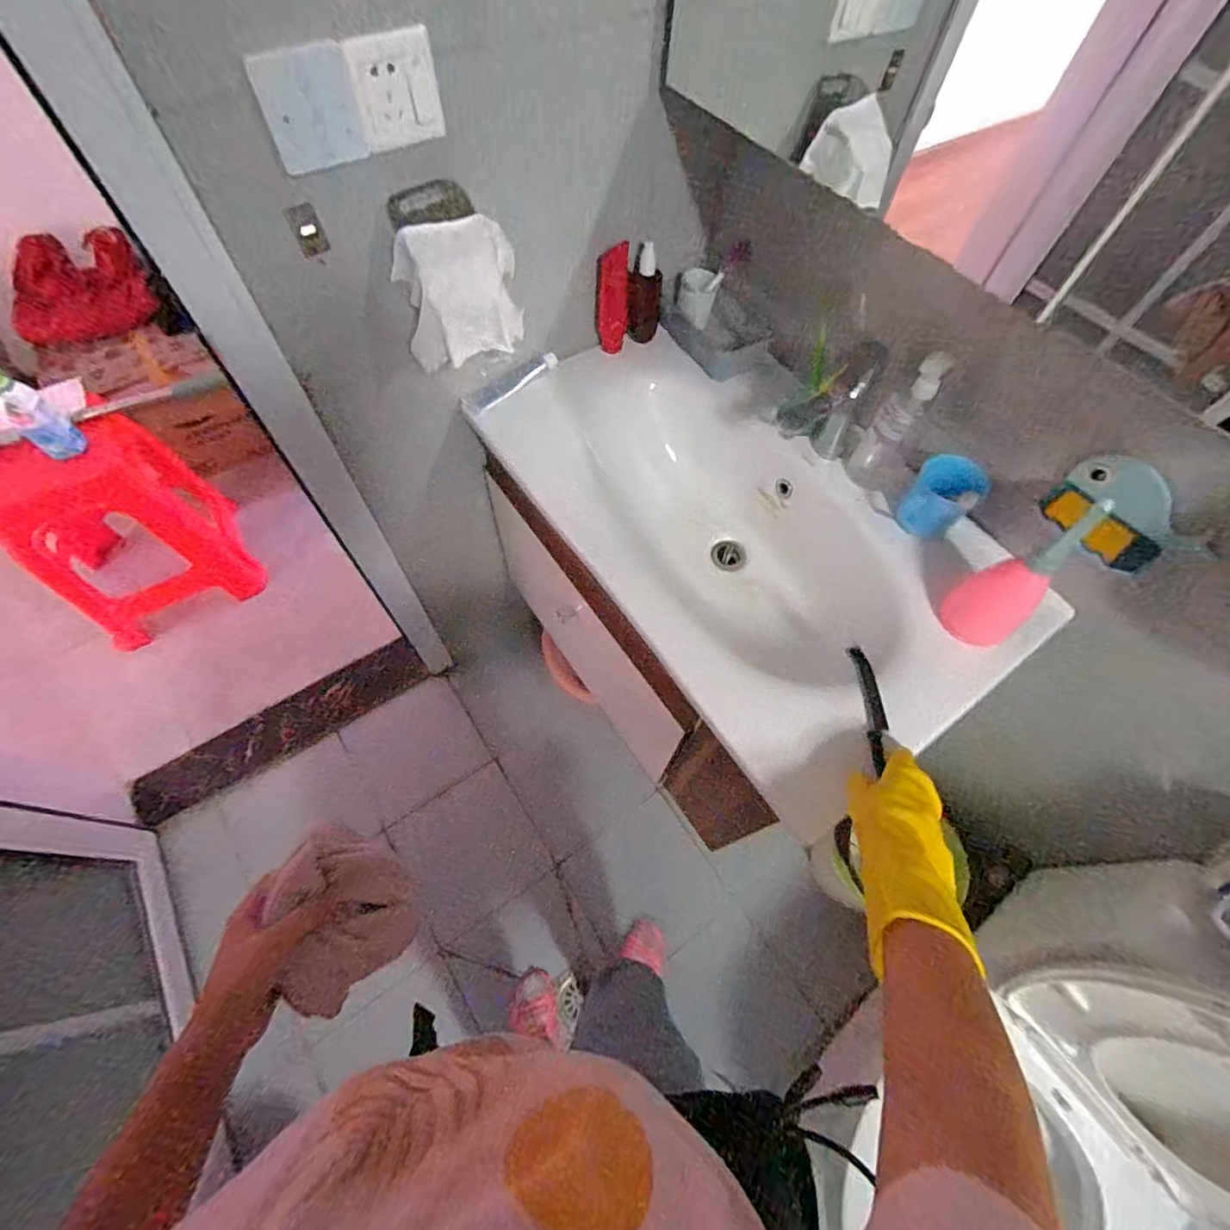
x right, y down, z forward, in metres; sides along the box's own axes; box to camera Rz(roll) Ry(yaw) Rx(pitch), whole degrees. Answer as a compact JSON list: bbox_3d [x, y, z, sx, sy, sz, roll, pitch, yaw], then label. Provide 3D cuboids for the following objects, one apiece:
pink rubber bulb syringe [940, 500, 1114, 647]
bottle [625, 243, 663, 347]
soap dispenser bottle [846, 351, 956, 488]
[{"bbox_3d":[0.470,-0.040,0.629,0.093,0.181,0.082,-27,67,-17],"label":"pink rubber bulb syringe"},{"bbox_3d":[0.047,-0.538,0.920,0.062,0.148,0.056,9,62,1],"label":"bottle"},{"bbox_3d":[0.387,-0.262,0.753,0.056,0.201,0.052,28,64,10],"label":"soap dispenser bottle"}]

